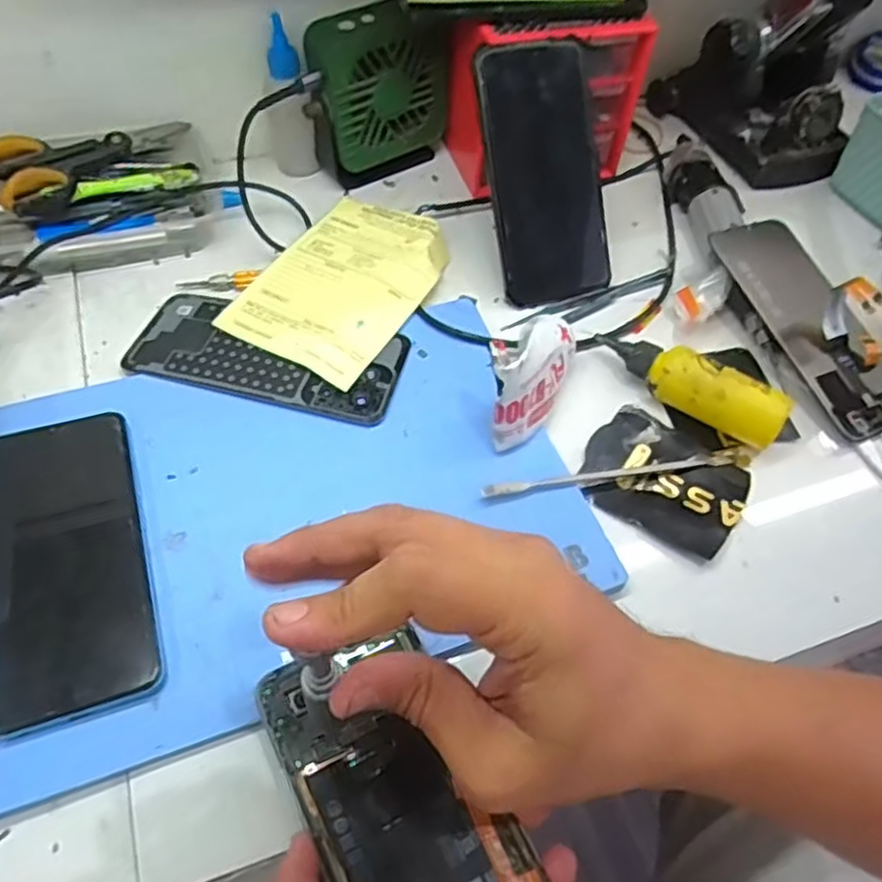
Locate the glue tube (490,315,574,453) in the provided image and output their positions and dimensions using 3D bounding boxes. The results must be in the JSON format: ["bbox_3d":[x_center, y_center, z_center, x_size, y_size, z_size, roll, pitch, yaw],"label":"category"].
[{"bbox_3d":[0.054,-0.041,0.411,0.035,0.064,0.088,33,60,16],"label":"glue tube"}]

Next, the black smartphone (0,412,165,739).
[{"bbox_3d":[-0.187,0.059,0.354,0.075,0.014,0.156,-15,59,-14],"label":"black smartphone"}]

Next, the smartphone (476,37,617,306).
[{"bbox_3d":[0.070,-0.180,0.480,0.077,0.015,0.162,-14,103,-14],"label":"smartphone"}]

